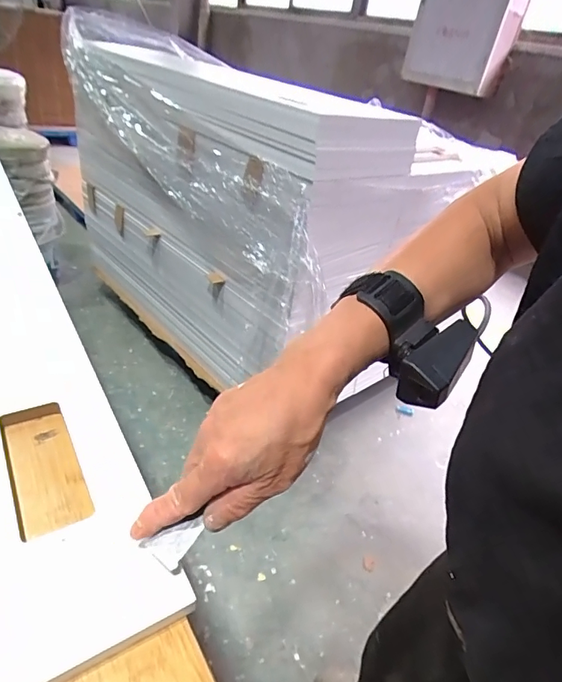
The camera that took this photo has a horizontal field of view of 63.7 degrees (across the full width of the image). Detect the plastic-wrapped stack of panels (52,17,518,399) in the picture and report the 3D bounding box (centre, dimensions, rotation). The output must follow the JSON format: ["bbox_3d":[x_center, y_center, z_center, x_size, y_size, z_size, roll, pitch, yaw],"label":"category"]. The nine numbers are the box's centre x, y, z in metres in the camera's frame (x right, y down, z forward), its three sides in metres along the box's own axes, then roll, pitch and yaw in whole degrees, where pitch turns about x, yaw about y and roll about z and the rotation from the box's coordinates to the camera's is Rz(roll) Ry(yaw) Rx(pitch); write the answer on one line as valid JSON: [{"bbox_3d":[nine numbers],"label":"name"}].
[{"bbox_3d":[-0.017,-0.488,1.570,0.919,0.757,1.136,-20,43,-38],"label":"plastic-wrapped stack of panels"}]

